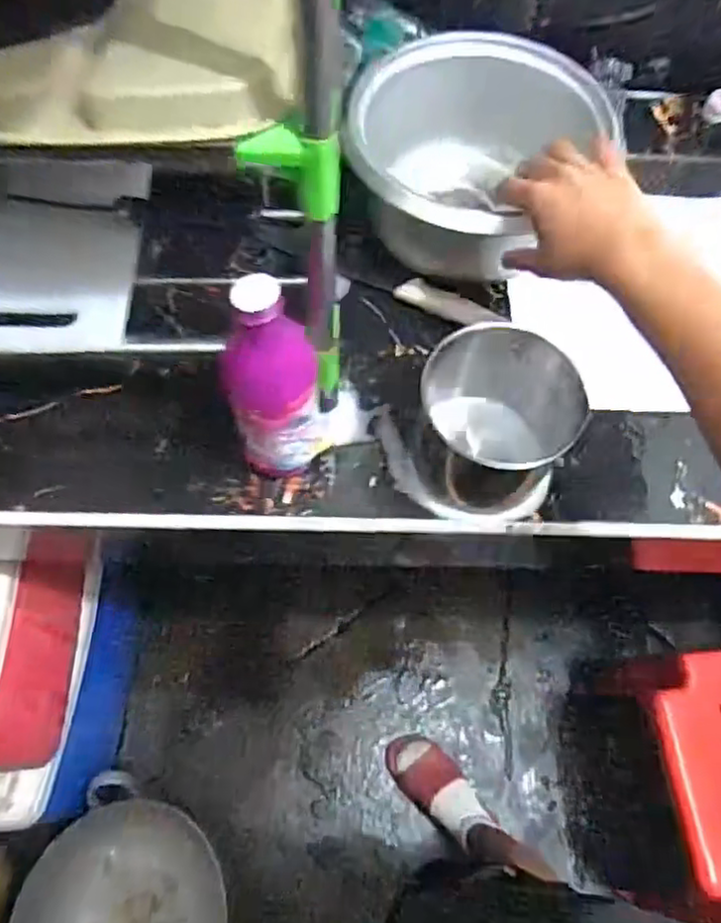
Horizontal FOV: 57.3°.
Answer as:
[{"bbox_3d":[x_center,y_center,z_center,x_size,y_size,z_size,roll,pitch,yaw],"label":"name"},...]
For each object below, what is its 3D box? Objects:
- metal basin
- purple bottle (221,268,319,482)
[{"bbox_3d":[0.097,-0.293,0.644,0.229,0.143,0.192,-40,73,-18],"label":"metal basin"},{"bbox_3d":[-0.065,-0.049,0.498,0.067,0.216,0.057,-7,66,-5],"label":"purple bottle"}]

